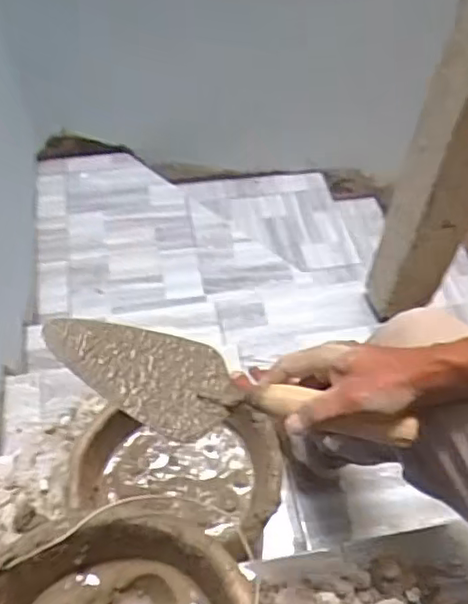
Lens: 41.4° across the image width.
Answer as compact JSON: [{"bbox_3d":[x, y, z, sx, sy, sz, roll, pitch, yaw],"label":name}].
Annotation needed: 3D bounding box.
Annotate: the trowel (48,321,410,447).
[{"bbox_3d":[-0.006,0.072,0.502,0.292,0.048,0.081,13,54,6],"label":"trowel"}]

